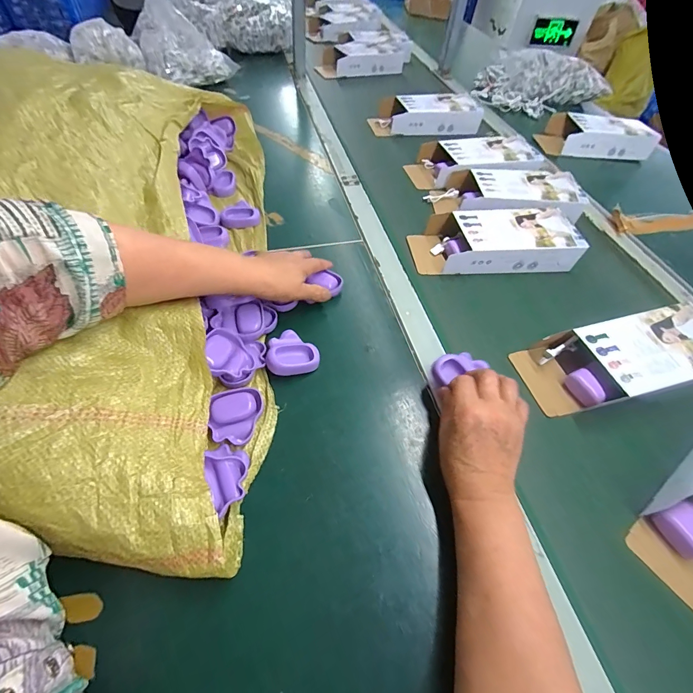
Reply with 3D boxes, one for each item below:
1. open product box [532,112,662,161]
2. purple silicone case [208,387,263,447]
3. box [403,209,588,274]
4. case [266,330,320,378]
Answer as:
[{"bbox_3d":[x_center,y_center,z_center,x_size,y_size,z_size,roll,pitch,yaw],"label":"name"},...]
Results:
[{"bbox_3d":[0.561,-0.476,0.814,0.221,0.068,0.121,1,52,-6],"label":"open product box"},{"bbox_3d":[-0.121,0.076,0.393,0.053,0.013,0.062,0,52,-6],"label":"purple silicone case"},{"bbox_3d":[0.231,-0.162,0.569,0.243,0.068,0.110,1,52,-6],"label":"box"},{"bbox_3d":[-0.069,0.009,0.442,0.061,0.023,0.058,-18,56,-19],"label":"case"}]

